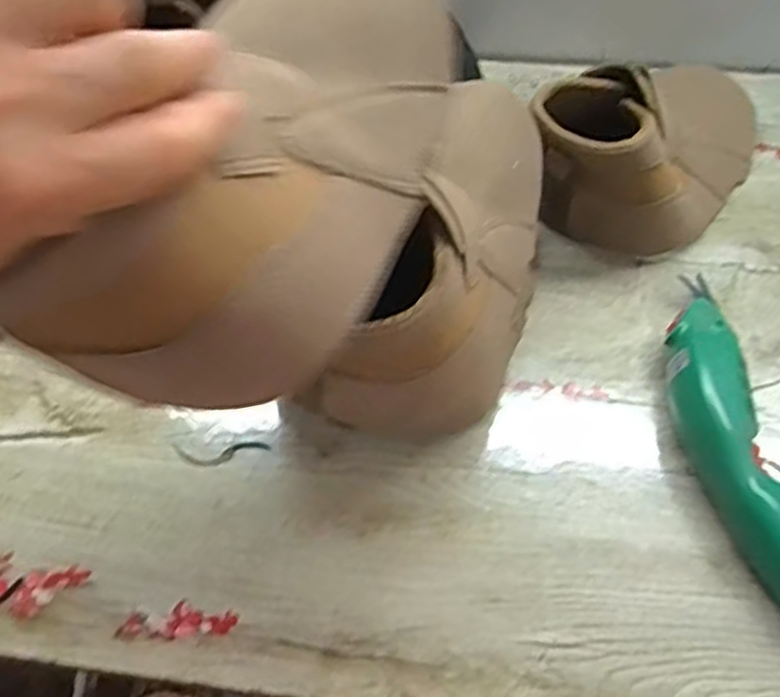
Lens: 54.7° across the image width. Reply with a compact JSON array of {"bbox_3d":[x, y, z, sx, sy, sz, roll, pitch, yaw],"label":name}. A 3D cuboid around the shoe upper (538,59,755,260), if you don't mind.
[{"bbox_3d":[0.212,-0.166,0.596,0.122,0.107,0.222,35,62,24],"label":"shoe upper"}]

